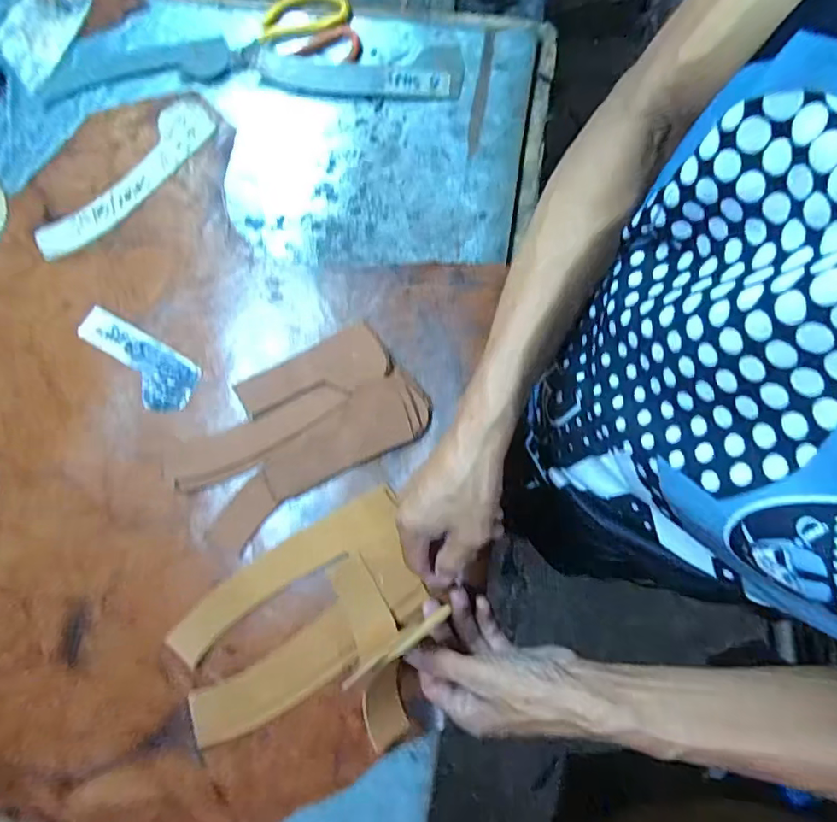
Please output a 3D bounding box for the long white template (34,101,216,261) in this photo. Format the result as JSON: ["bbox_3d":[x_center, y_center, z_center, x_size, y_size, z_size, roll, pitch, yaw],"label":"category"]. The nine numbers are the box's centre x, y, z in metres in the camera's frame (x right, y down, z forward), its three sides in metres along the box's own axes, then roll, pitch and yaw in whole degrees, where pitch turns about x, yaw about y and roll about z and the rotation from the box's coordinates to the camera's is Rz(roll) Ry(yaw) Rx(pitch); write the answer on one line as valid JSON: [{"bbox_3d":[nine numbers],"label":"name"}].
[{"bbox_3d":[-0.284,-0.224,0.511,0.056,0.006,0.203,38,81,7],"label":"long white template"}]

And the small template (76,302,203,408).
[{"bbox_3d":[-0.258,-0.045,0.480,0.122,0.005,0.052,31,82,5],"label":"small template"}]

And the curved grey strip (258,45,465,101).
[{"bbox_3d":[-0.058,-0.336,0.526,0.200,0.008,0.055,0,84,2],"label":"curved grey strip"}]

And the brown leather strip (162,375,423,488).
[{"bbox_3d":[-0.141,0.023,0.460,0.164,0.006,0.046,-22,82,-3],"label":"brown leather strip"}]

